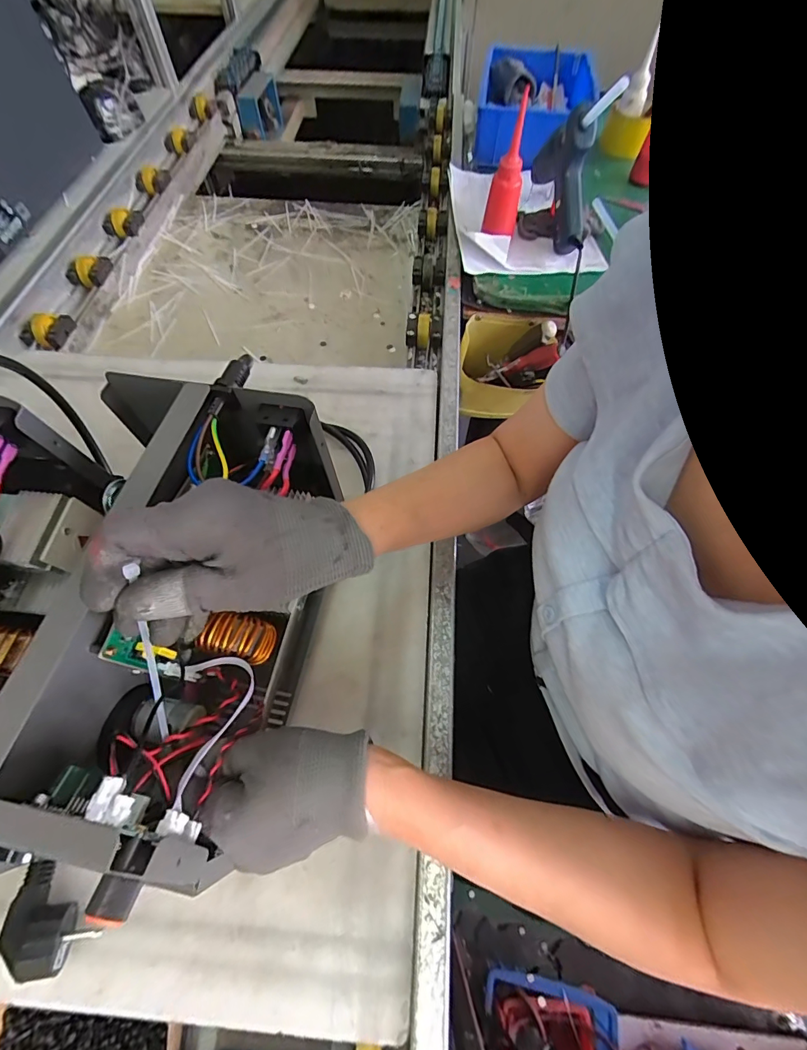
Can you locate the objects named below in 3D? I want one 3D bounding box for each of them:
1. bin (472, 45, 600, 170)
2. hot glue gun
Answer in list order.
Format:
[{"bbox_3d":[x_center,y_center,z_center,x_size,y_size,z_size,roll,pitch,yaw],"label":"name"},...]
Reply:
[{"bbox_3d":[0.245,-0.779,0.783,0.203,0.074,0.331,10,62,5],"label":"bin"},{"bbox_3d":[0.228,-0.512,0.584,0.034,0.170,0.189,-4,62,-2],"label":"hot glue gun"}]

